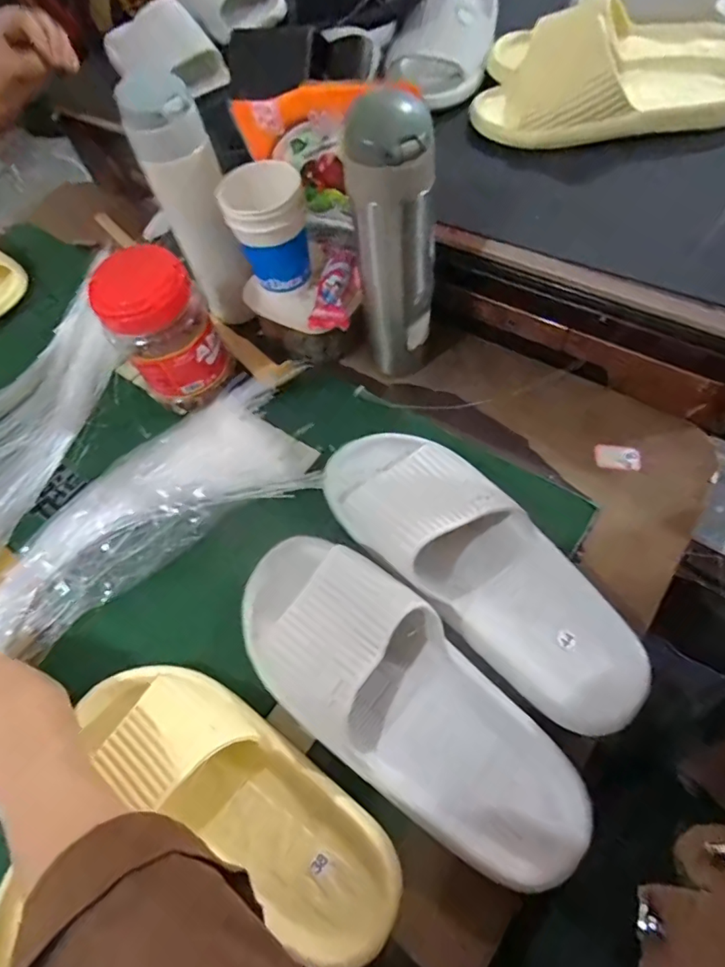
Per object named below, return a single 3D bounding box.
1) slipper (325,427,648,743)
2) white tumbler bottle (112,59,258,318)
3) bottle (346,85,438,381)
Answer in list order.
[{"bbox_3d":[0.082,0.051,0.377,0.112,0.058,0.288,-36,61,-16],"label":"slipper"},{"bbox_3d":[-0.158,-0.258,0.490,0.064,0.218,0.061,-18,58,-5],"label":"white tumbler bottle"},{"bbox_3d":[0.030,-0.196,0.431,0.061,0.222,0.058,5,62,9],"label":"bottle"}]

